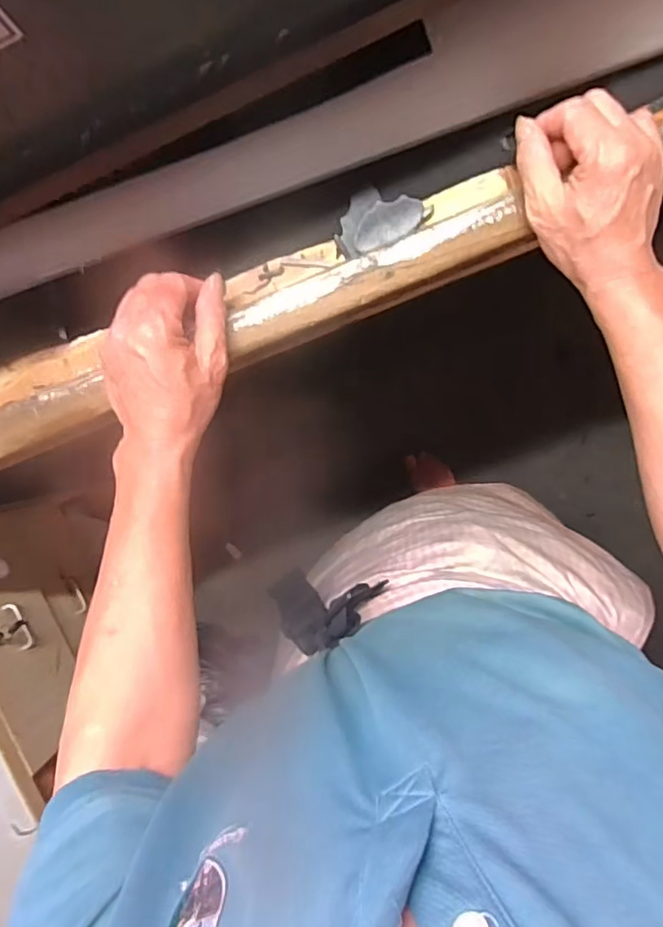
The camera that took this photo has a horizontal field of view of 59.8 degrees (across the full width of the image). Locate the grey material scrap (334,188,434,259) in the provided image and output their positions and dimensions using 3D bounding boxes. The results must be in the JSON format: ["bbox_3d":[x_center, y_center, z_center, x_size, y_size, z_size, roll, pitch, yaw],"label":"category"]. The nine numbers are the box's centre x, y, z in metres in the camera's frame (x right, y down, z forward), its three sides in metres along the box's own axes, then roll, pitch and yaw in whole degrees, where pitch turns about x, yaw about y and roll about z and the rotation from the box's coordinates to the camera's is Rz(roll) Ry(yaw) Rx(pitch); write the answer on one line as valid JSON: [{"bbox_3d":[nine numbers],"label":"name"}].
[{"bbox_3d":[0.039,-0.182,0.438,0.070,0.008,0.047,1,91,7],"label":"grey material scrap"}]

